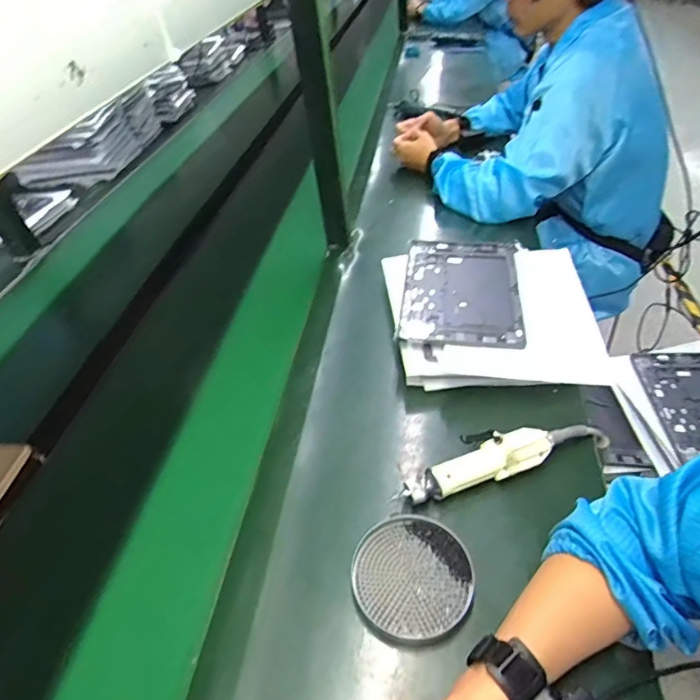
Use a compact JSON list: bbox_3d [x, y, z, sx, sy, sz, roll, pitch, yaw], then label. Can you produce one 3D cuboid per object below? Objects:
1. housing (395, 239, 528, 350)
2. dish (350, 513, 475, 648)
[{"bbox_3d":[0.167,-0.094,0.753,0.170,0.013,0.257,4,45,11],"label":"housing"},{"bbox_3d":[0.059,0.219,0.486,0.114,0.019,0.113,-4,42,4],"label":"dish"}]

